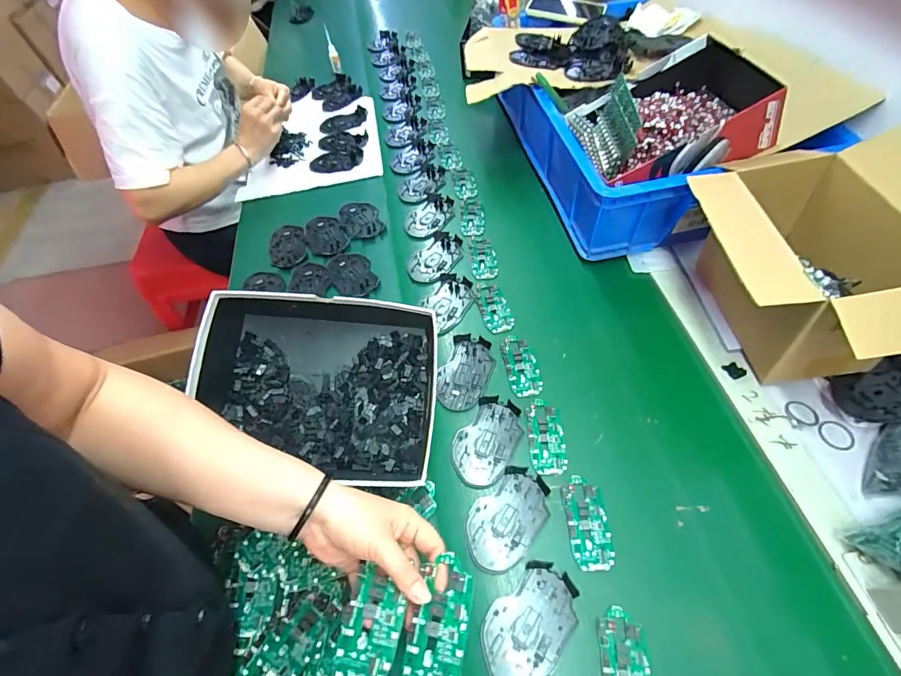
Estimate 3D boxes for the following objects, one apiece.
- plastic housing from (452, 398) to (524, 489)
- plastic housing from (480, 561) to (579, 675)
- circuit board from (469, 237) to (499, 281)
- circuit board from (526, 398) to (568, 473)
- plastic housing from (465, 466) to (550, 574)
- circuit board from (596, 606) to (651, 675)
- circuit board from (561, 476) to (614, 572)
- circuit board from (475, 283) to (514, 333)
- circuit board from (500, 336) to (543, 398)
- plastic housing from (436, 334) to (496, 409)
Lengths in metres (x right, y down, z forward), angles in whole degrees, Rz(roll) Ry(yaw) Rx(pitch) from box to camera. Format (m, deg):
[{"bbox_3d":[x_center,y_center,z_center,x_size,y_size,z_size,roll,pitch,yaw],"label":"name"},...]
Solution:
[{"bbox_3d":[0.049,0.133,0.535,0.071,0.007,0.118,25,62,20],"label":"plastic housing"},{"bbox_3d":[0.083,0.293,0.418,0.113,0.006,0.072,-41,62,-20],"label":"plastic housing"},{"bbox_3d":[0.058,-0.142,0.724,0.044,0.011,0.098,-5,56,2],"label":"circuit board"},{"bbox_3d":[0.123,0.125,0.530,0.044,0.007,0.098,-3,56,3],"label":"circuit board"},{"bbox_3d":[0.066,0.211,0.480,0.073,0.004,0.116,35,66,24],"label":"plastic housing"},{"bbox_3d":[0.168,0.318,0.392,0.046,0.005,0.098,1,57,6],"label":"circuit board"},{"bbox_3d":[0.156,0.210,0.468,0.044,0.004,0.097,-5,56,2],"label":"circuit board"},{"bbox_3d":[0.068,-0.051,0.658,0.044,0.006,0.100,-19,57,-7],"label":"circuit board"},{"bbox_3d":[0.101,0.037,0.593,0.043,0.006,0.099,-11,56,-2],"label":"circuit board"},{"bbox_3d":[0.022,0.049,0.595,0.069,0.009,0.118,17,60,16],"label":"plastic housing"}]

